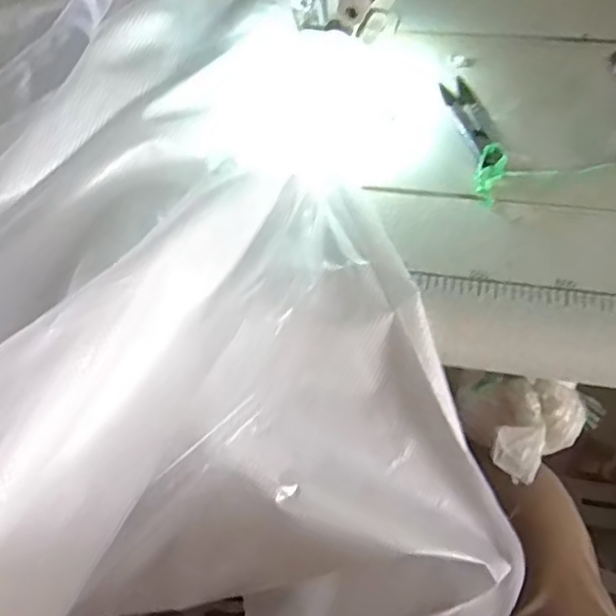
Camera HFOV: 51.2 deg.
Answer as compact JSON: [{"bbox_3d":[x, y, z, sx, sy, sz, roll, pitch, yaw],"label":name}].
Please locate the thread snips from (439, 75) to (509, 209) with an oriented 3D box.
[{"bbox_3d":[0.117,-0.123,0.445,0.026,0.013,0.122,-7,54,0],"label":"thread snips"}]

